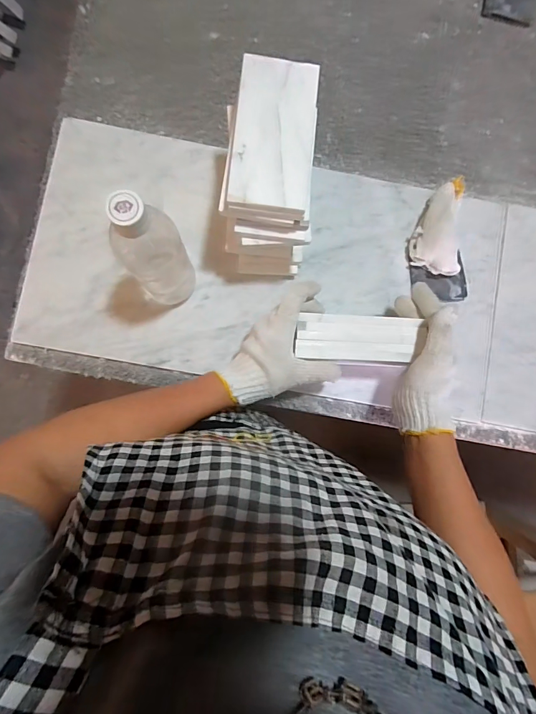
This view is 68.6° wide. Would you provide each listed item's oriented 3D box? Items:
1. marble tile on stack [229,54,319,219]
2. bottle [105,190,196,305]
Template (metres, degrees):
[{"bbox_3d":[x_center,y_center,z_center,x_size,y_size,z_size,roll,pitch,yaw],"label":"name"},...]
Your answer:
[{"bbox_3d":[0.006,-0.214,0.377,0.074,0.010,0.148,6,83,-3],"label":"marble tile on stack"},{"bbox_3d":[-0.115,-0.106,0.406,0.059,0.208,0.051,-20,85,-6],"label":"bottle"}]

